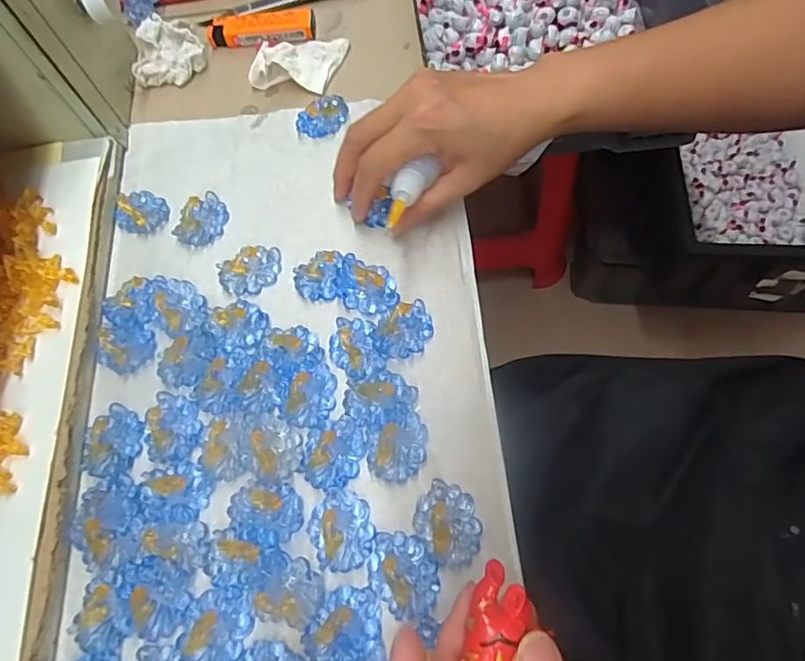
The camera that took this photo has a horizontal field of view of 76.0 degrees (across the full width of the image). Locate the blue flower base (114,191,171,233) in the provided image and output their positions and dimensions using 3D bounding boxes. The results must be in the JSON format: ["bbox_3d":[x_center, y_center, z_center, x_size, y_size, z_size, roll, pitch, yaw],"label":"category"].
[{"bbox_3d":[-0.170,-0.078,0.334,0.032,0.011,0.030,0,66,0],"label":"blue flower base"}]

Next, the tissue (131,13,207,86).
[{"bbox_3d":[-0.175,-0.214,0.390,0.050,0.016,0.058,-6,66,-2],"label":"tissue"}]

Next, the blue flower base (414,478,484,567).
[{"bbox_3d":[0.023,0.091,0.246,0.031,0.011,0.035,-42,73,-16],"label":"blue flower base"}]

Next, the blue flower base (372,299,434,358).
[{"bbox_3d":[0.000,-0.001,0.284,0.035,0.014,0.027,-22,68,-9],"label":"blue flower base"}]

